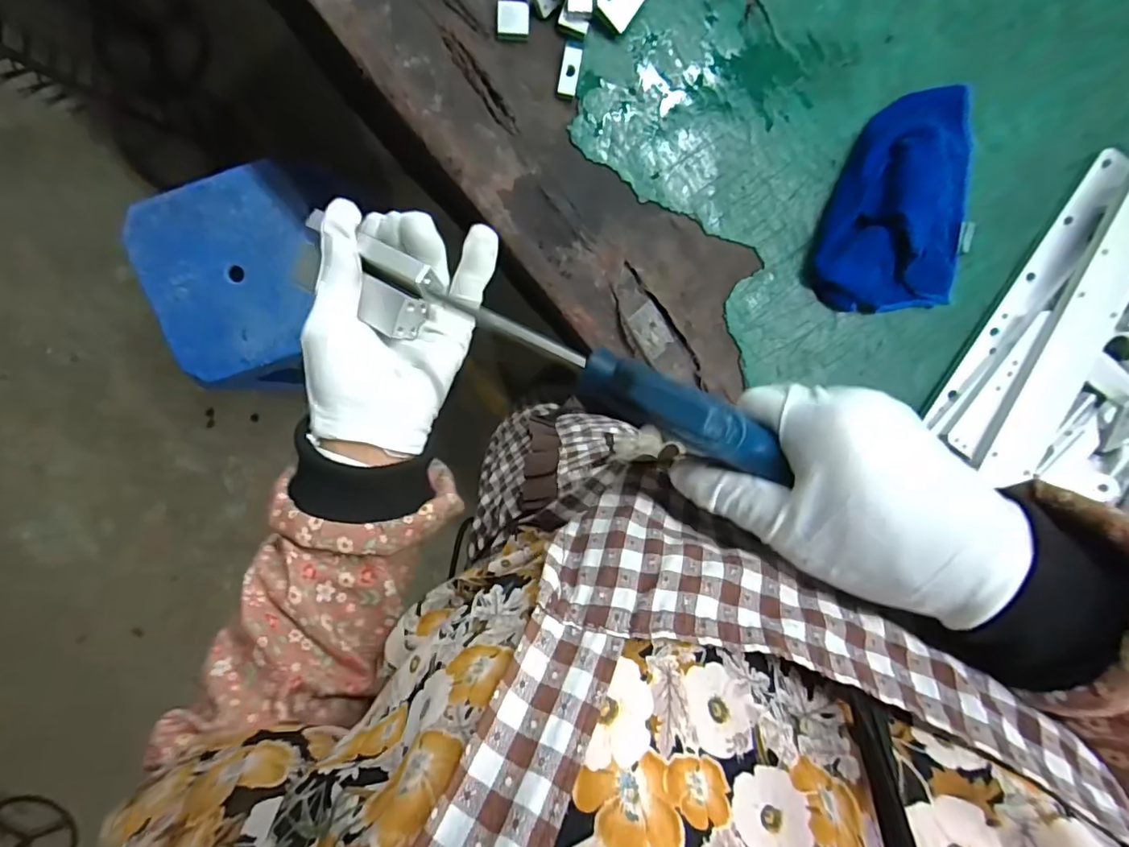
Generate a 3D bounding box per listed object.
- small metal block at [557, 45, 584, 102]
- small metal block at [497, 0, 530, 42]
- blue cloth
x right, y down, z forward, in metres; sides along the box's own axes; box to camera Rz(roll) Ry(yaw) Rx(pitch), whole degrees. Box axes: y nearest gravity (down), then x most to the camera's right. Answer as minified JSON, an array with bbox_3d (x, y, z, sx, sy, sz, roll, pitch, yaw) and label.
[{"bbox_3d":[0.005,-0.305,0.458,0.017,0.010,0.042,13,98,-4],"label":"small metal block"},{"bbox_3d":[-0.043,-0.343,0.450,0.027,0.005,0.029,3,99,-2],"label":"small metal block"},{"bbox_3d":[0.306,-0.203,0.471,0.137,0.044,0.200,4,99,-2],"label":"blue cloth"}]

